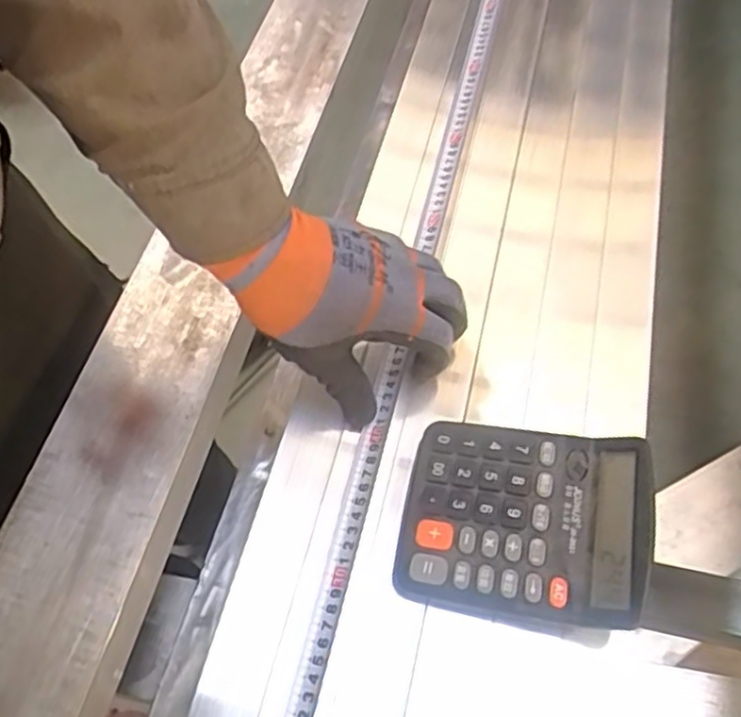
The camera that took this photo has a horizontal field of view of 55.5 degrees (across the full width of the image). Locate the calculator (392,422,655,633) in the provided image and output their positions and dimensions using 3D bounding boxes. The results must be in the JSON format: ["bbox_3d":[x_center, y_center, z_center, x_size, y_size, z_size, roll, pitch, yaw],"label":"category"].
[{"bbox_3d":[0.093,0.098,0.433,0.144,0.032,0.119,9,60,10],"label":"calculator"}]

